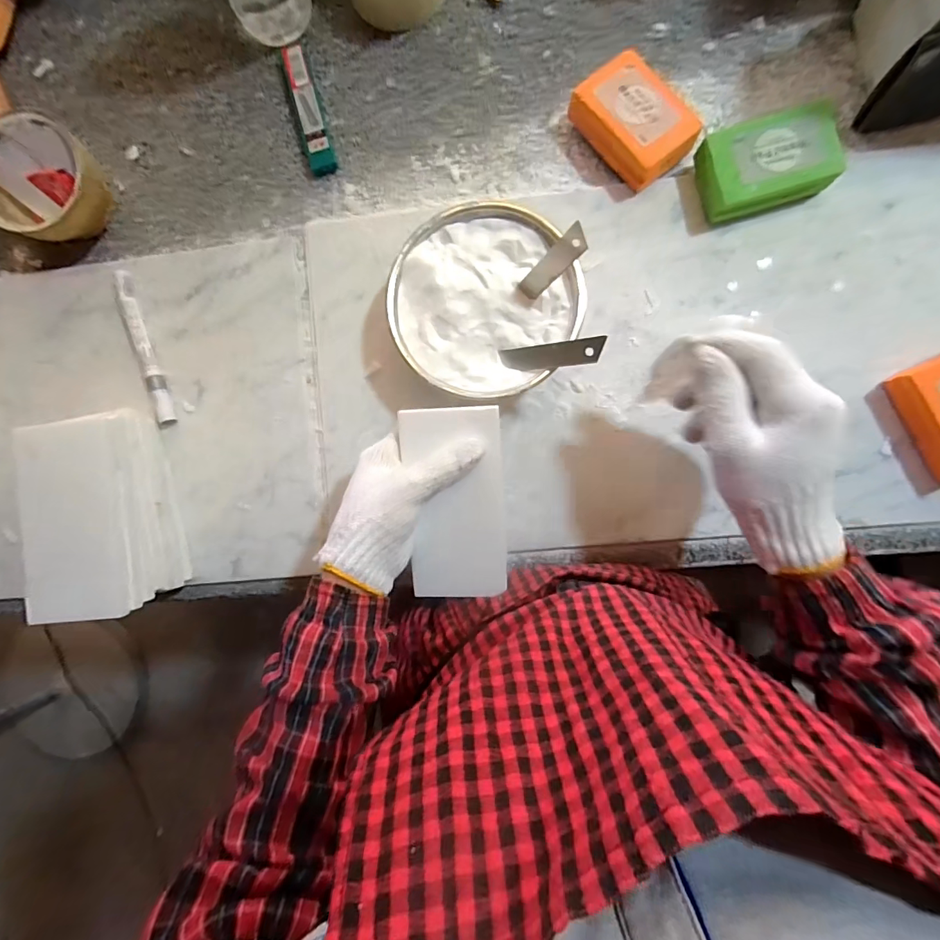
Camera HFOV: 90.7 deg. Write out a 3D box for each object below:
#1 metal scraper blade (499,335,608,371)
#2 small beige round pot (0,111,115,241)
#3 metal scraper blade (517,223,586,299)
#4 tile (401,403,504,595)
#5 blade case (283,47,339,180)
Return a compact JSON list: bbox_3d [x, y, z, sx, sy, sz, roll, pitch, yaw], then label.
[{"bbox_3d":[0.060,-0.084,0.340,0.077,0.004,0.017,3,108,38],"label":"metal scraper blade"},{"bbox_3d":[-0.376,-0.251,0.414,0.098,0.055,0.094,27,91,4],"label":"small beige round pot"},{"bbox_3d":[0.058,-0.146,0.330,0.004,0.069,0.017,-42,99,-28],"label":"metal scraper blade"},{"bbox_3d":[-0.011,0.027,0.357,0.073,0.012,0.148,-3,105,4],"label":"tile"},{"bbox_3d":[-0.147,-0.326,0.422,0.024,0.016,0.110,-14,88,4],"label":"blade case"}]

